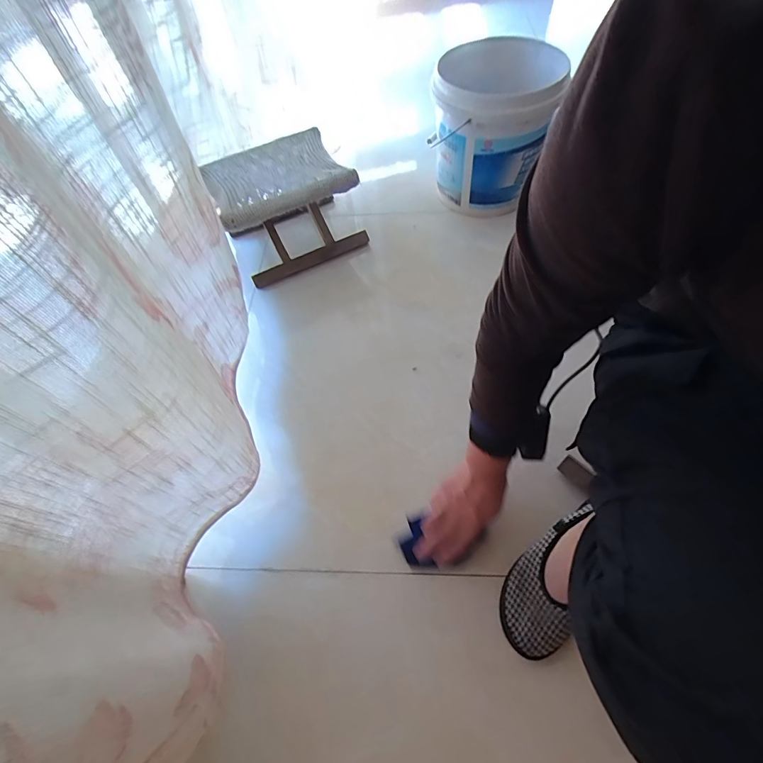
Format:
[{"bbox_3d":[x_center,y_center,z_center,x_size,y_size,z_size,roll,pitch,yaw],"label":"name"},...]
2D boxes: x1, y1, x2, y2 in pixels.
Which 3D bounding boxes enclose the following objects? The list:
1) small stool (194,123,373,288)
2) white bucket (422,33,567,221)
[{"bbox_3d":[-0.211,-0.378,0.872,0.261,0.201,0.215,-28,60,-11],"label":"small stool"},{"bbox_3d":[0.231,-0.538,0.877,0.241,0.248,0.241,-3,59,5],"label":"white bucket"}]

